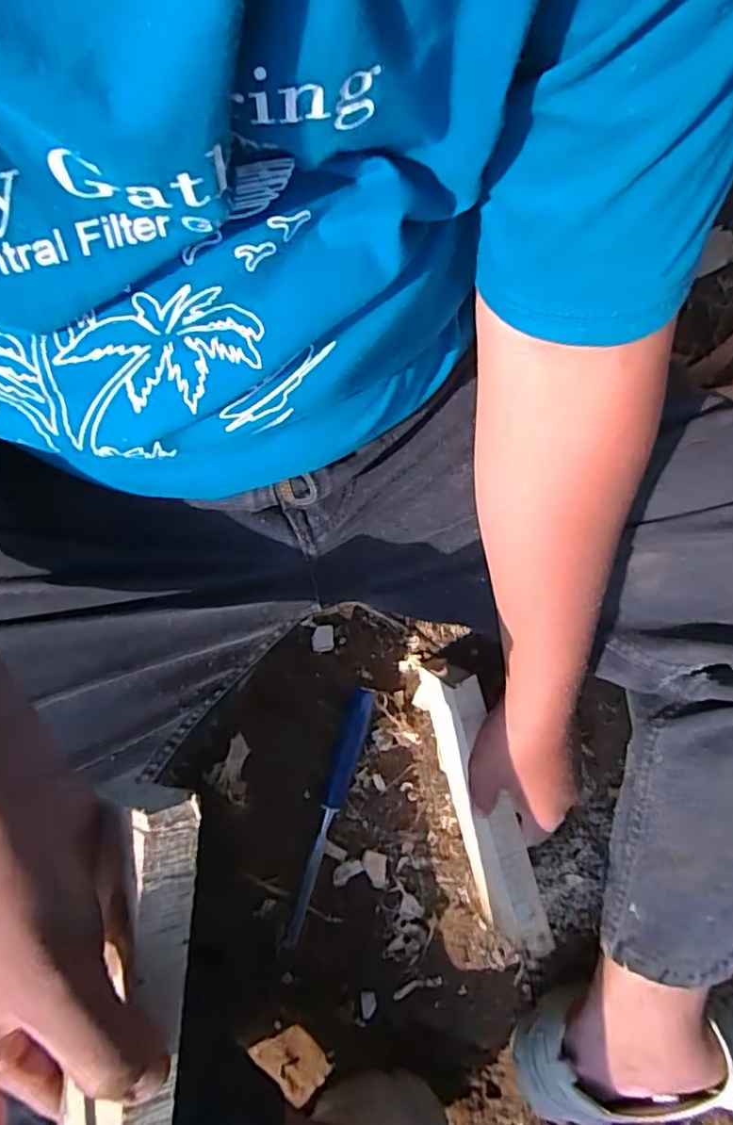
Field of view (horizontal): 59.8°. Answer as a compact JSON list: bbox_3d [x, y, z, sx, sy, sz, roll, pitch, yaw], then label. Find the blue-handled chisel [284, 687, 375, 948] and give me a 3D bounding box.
[{"bbox_3d":[-0.033,0.219,0.550,0.021,0.019,0.223,18,79,3],"label":"blue-handled chisel"}]

